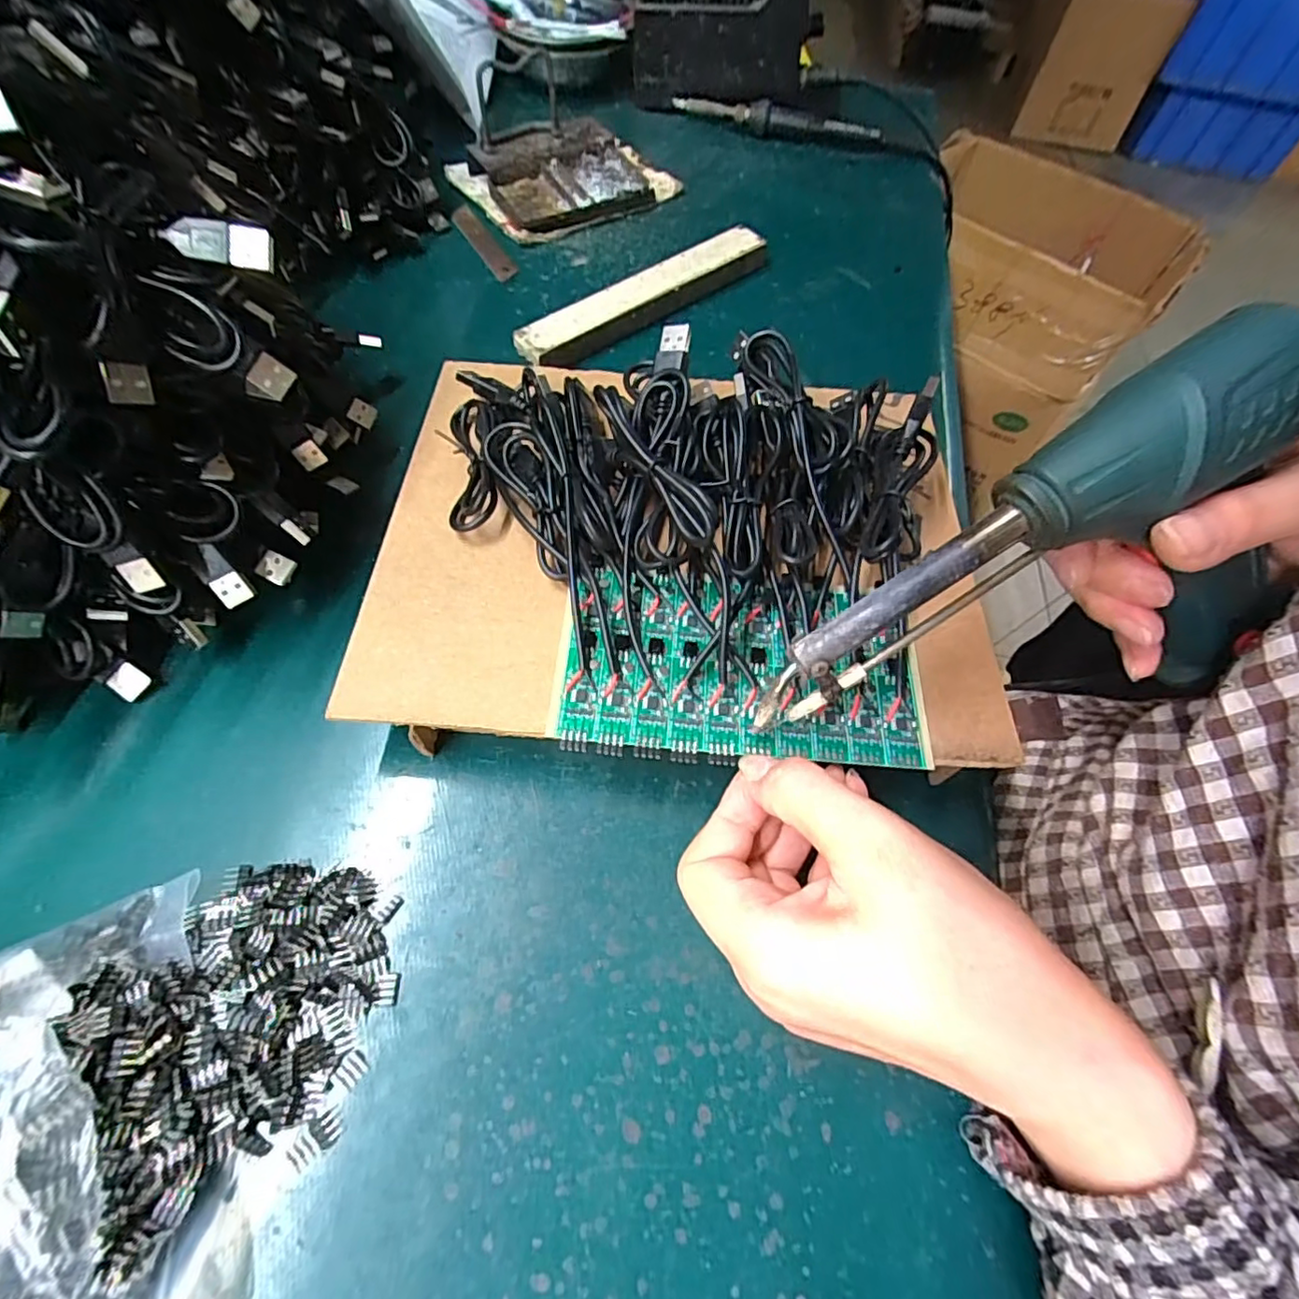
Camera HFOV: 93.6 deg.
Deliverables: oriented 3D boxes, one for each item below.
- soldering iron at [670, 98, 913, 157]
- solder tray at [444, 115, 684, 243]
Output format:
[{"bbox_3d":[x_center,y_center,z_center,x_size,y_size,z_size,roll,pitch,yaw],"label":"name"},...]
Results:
[{"bbox_3d":[0.124,-0.457,0.533,0.203,0.023,0.026,12,60,2],"label":"soldering iron"},{"bbox_3d":[-0.060,-0.368,0.470,0.148,0.028,0.109,-26,66,-19],"label":"solder tray"}]

